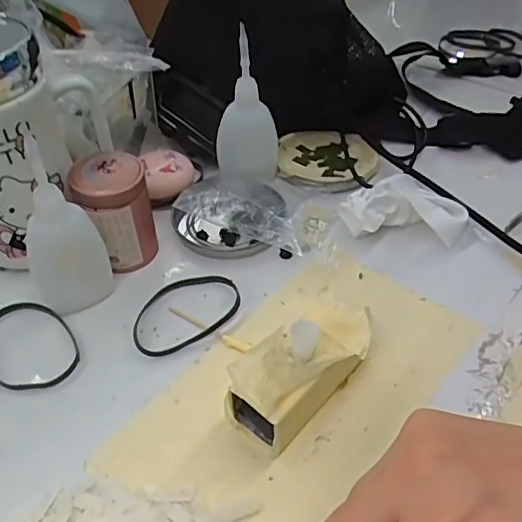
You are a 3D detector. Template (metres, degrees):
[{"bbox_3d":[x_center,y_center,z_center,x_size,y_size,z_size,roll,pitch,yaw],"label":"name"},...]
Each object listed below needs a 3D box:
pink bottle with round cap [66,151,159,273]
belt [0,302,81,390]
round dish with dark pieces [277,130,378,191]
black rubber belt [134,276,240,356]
[{"bbox_3d":[-0.094,-0.031,0.357,0.046,0.065,0.043,-17,47,-16],"label":"pink bottle with round cap"},{"bbox_3d":[-0.134,0.046,0.320,0.049,0.006,0.069,-23,49,-21],"label":"belt"},{"bbox_3d":[0.052,-0.079,0.444,0.075,0.016,0.076,0,45,0],"label":"round dish with dark pieces"},{"bbox_3d":[-0.045,0.029,0.336,0.071,0.007,0.046,-24,49,-19],"label":"black rubber belt"}]

